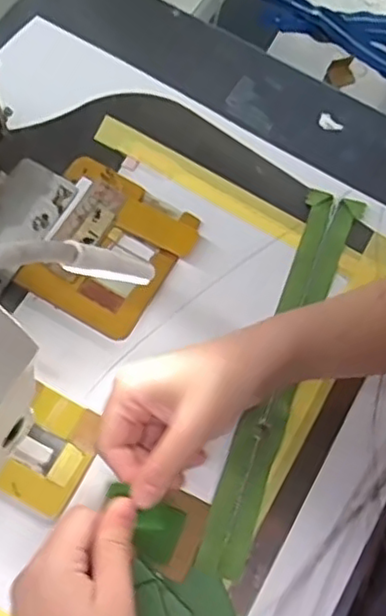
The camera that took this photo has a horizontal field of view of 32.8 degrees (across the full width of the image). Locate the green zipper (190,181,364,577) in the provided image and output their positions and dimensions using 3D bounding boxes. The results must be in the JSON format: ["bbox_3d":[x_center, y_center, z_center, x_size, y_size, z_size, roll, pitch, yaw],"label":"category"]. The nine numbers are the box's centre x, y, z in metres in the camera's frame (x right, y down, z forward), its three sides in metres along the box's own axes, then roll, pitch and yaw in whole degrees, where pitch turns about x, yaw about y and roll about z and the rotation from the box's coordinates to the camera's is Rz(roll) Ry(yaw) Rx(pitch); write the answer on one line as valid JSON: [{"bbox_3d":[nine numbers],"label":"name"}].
[{"bbox_3d":[0.064,0.041,0.464,0.034,0.009,0.287,20,70,3],"label":"green zipper"}]

